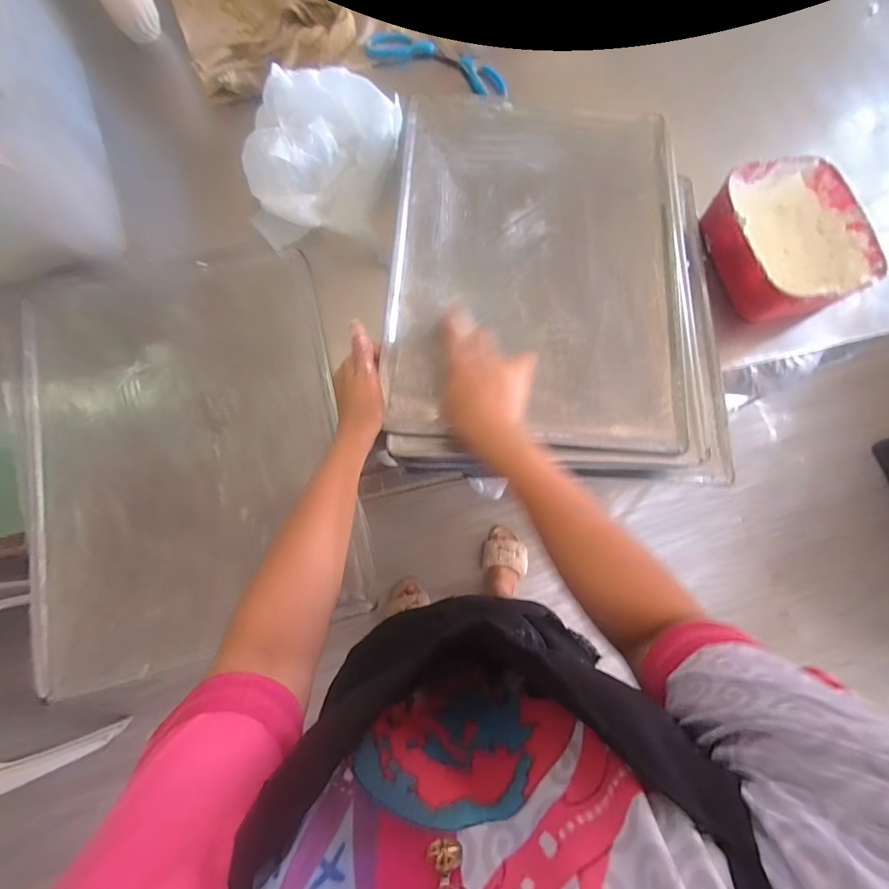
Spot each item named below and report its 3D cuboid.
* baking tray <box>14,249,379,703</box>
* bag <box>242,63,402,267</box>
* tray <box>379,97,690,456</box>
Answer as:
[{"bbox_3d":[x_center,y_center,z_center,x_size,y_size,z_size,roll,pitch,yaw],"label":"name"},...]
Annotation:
[{"bbox_3d":[-0.284,0.000,0.487,0.335,0.029,0.451,-14,76,-5],"label":"baking tray"},{"bbox_3d":[-0.154,-0.367,0.562,0.193,0.063,0.237,-2,75,-2],"label":"bag"},{"bbox_3d":[0.107,-0.217,0.506,0.328,0.016,0.440,3,75,-1],"label":"tray"}]

